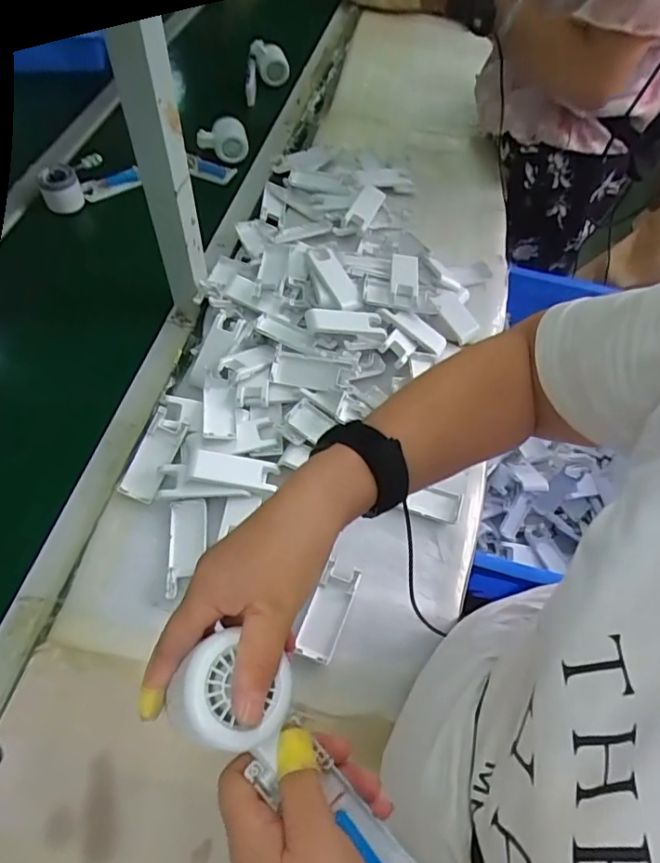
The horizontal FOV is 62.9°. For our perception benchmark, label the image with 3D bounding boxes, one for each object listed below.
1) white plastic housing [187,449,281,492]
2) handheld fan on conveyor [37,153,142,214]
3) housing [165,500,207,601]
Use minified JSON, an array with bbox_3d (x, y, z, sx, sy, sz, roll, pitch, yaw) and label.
[{"bbox_3d":[-0.108,0.043,0.610,0.097,0.010,0.037,11,57,-13],"label":"white plastic housing"},{"bbox_3d":[-0.368,-0.387,0.827,0.142,0.060,0.074,-22,62,-16],"label":"handheld fan on conveyor"},{"bbox_3d":[-0.154,0.123,0.577,0.039,0.016,0.101,-1,59,-5],"label":"housing"}]

